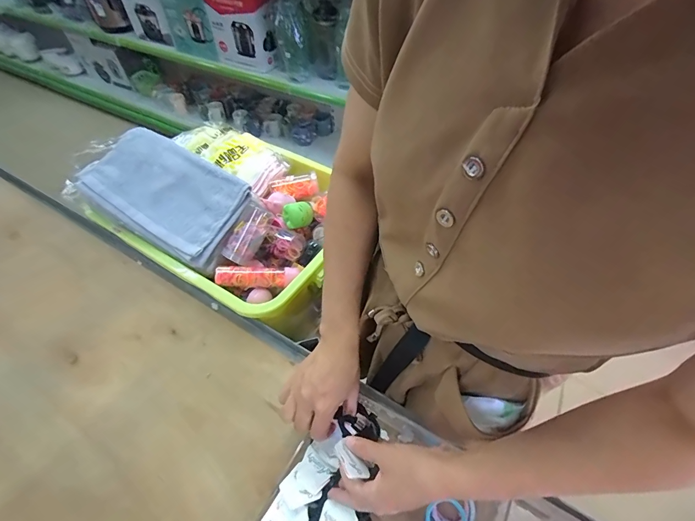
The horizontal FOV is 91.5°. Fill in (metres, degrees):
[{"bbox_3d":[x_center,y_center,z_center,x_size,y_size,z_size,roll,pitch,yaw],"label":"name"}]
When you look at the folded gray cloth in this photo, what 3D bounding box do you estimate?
[{"bbox_3d":[-0.358,-0.139,0.660,0.334,0.043,0.188,33,77,14],"label":"folded gray cloth"}]

